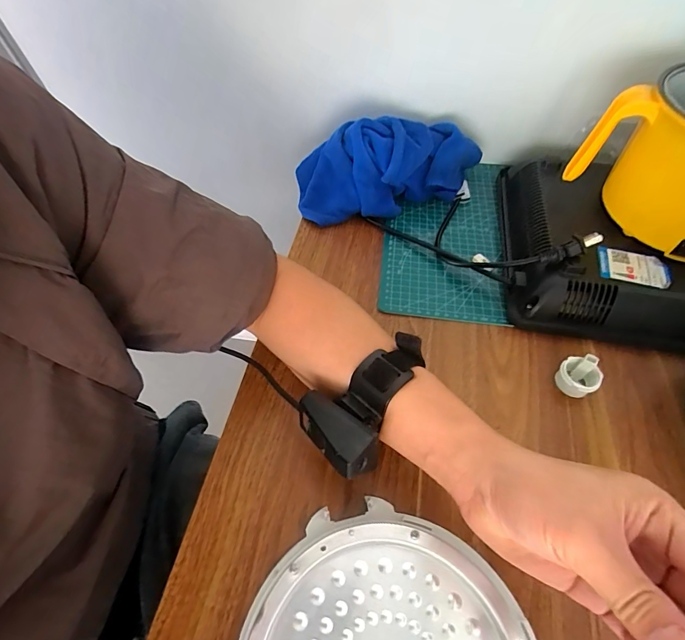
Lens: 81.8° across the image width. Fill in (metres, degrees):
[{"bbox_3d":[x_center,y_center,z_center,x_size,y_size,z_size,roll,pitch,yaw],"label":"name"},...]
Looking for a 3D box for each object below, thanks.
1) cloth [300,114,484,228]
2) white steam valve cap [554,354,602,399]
[{"bbox_3d":[0.064,-0.197,0.507,0.237,0.092,0.098,-5,55,-5],"label":"cloth"},{"bbox_3d":[0.224,0.053,0.375,0.030,0.033,0.034,-33,62,-22],"label":"white steam valve cap"}]

